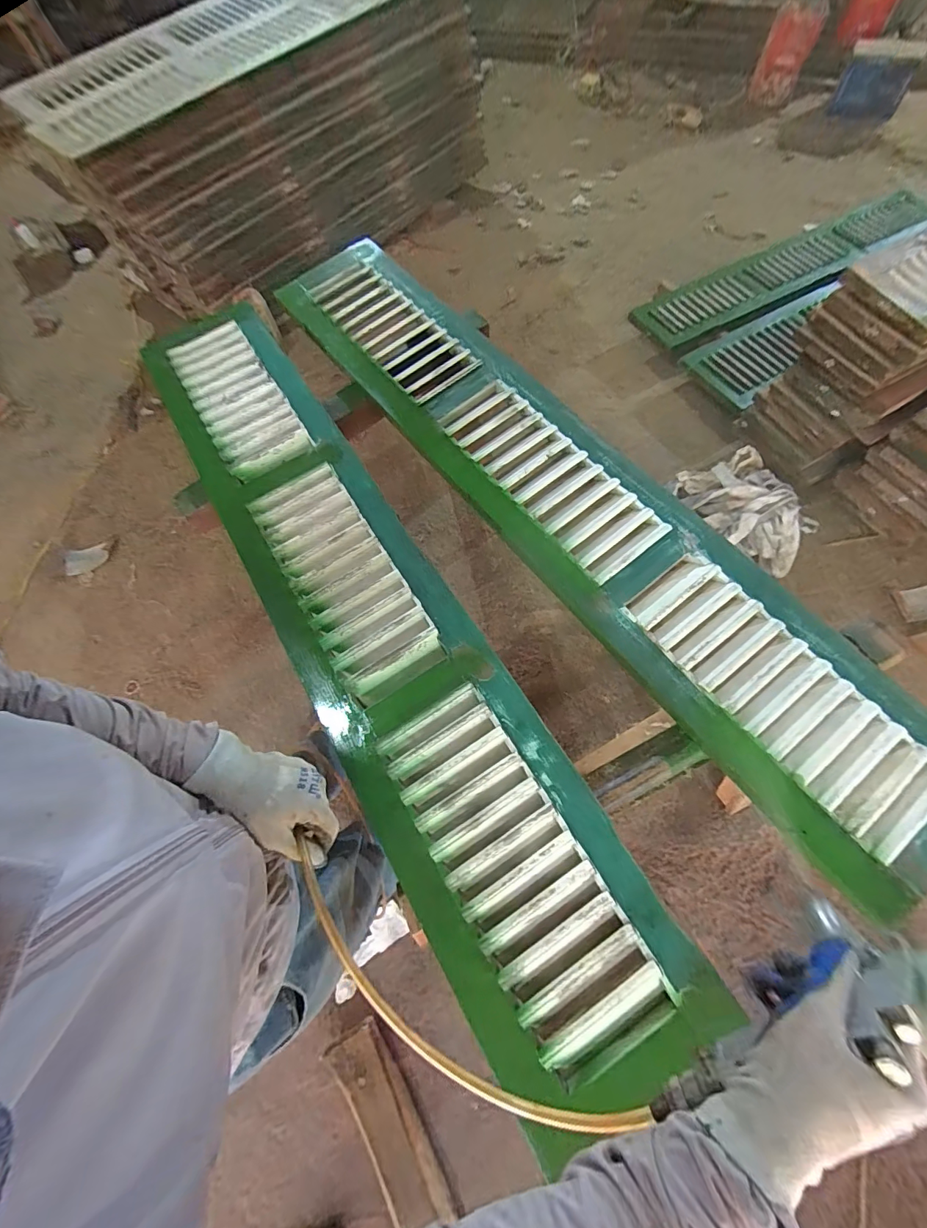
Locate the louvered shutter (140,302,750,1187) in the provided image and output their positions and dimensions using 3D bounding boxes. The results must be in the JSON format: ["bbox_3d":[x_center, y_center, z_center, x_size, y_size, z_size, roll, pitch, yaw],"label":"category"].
[{"bbox_3d":[-0.216,-0.056,0.781,0.290,0.070,1.472,-32,68,-7],"label":"louvered shutter"}]

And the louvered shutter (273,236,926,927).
[{"bbox_3d":[0.156,-0.271,0.823,0.309,0.059,1.621,-35,70,-13],"label":"louvered shutter"}]

